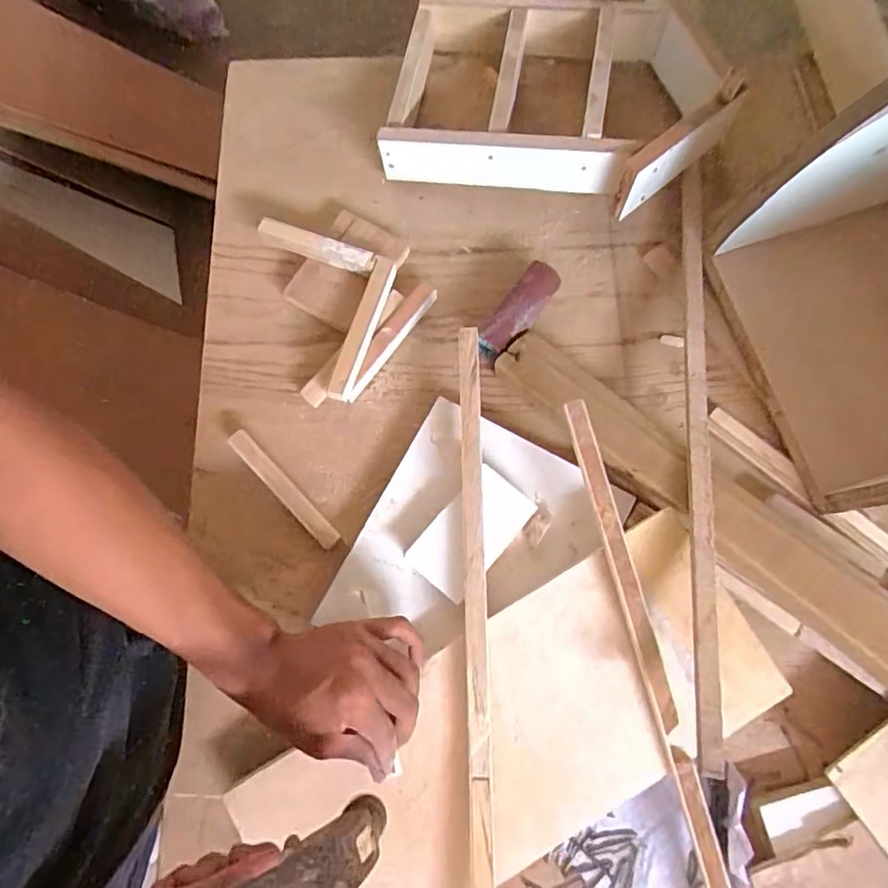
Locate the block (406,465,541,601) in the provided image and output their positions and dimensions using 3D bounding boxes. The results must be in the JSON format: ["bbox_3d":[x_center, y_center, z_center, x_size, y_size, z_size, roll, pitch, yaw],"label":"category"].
[{"bbox_3d":[0.024,0.079,0.515,0.063,0.019,0.110,40,80,10],"label":"block"}]

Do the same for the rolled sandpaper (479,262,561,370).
[{"bbox_3d":[0.072,-0.126,0.583,0.036,0.043,0.112,34,79,9],"label":"rolled sandpaper"}]

